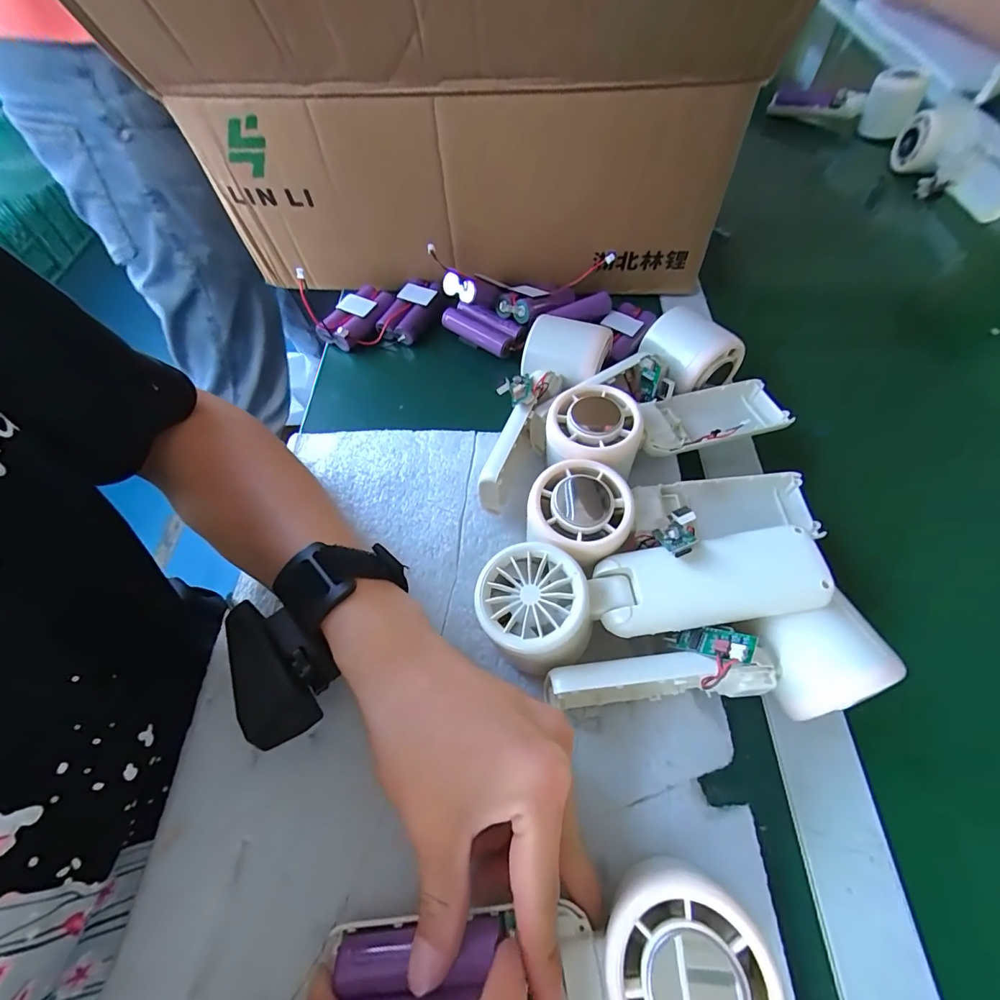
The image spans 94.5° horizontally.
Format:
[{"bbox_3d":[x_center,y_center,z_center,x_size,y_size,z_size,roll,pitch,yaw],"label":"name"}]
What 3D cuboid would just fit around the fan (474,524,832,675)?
[{"bbox_3d":[0.070,0.048,0.239,0.158,0.055,0.056,-11,59,-4],"label":"fan"}]

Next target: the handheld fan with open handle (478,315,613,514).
[{"bbox_3d":[0.031,-0.065,0.318,0.060,0.048,0.159,16,61,10],"label":"handheld fan with open handle"}]

